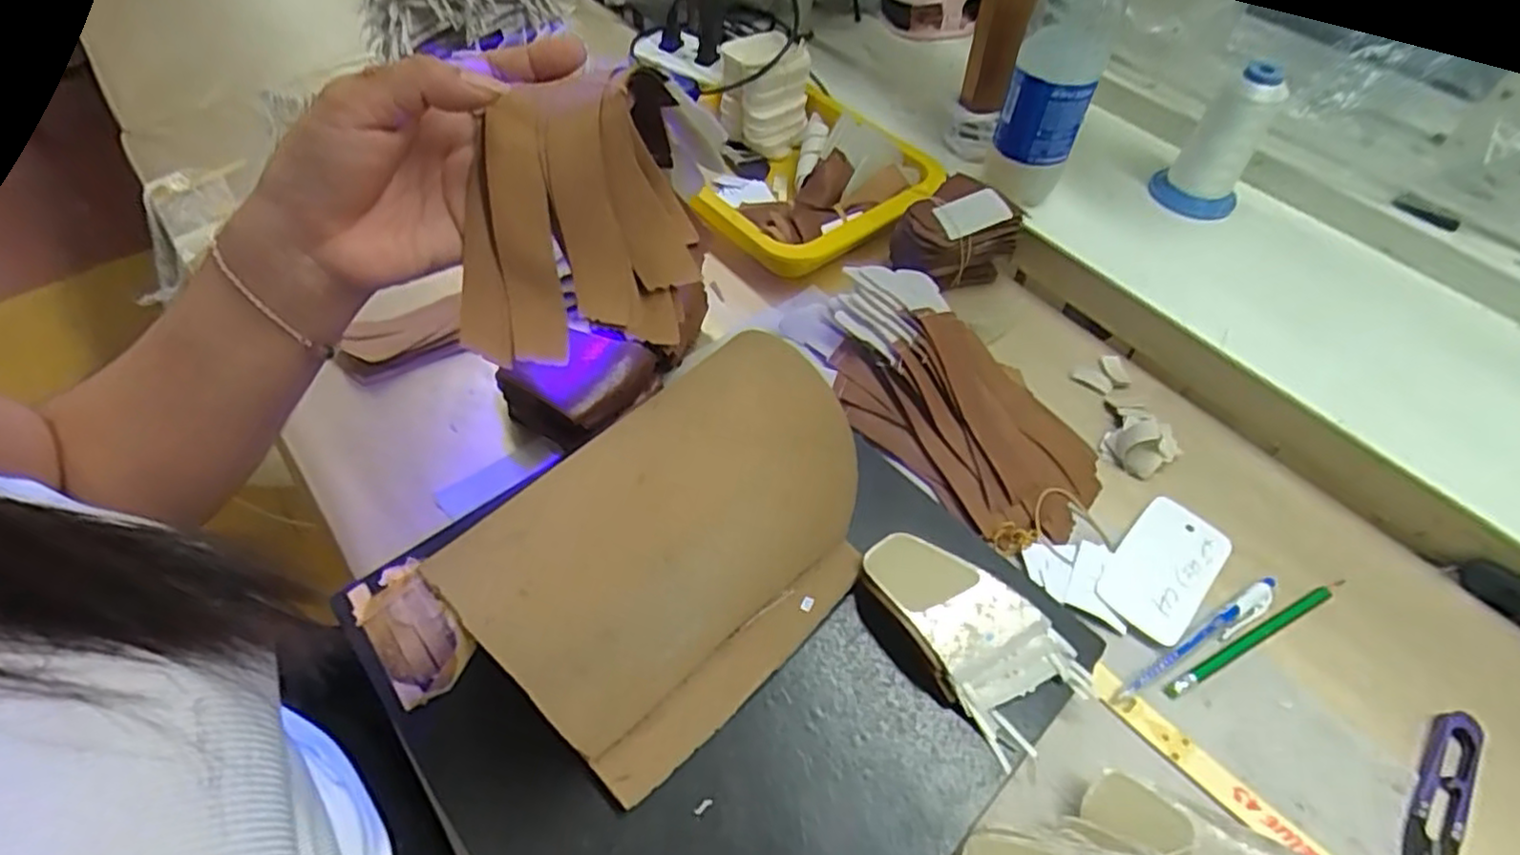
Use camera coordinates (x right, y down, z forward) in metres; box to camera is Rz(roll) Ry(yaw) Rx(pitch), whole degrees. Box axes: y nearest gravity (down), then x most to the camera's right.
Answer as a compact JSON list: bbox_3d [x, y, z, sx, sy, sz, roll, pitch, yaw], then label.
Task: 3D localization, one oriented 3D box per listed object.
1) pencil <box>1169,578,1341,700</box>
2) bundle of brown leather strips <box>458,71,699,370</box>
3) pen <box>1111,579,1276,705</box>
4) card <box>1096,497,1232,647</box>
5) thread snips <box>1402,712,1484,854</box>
[{"bbox_3d":[0.289,0.119,0.404,0.143,0.004,0.008,-22,57,-17],"label":"pencil"},{"bbox_3d":[-0.080,-0.087,0.309,0.100,0.109,0.040,2,12,8],"label":"bundle of brown leather strips"},{"bbox_3d":[0.253,0.121,0.399,0.132,0.010,0.015,-24,58,-18],"label":"pen"},{"bbox_3d":[0.249,0.085,0.429,0.054,0.006,0.099,37,61,23],"label":"card"},{"bbox_3d":[0.347,0.188,0.354,0.022,0.008,0.099,34,60,21],"label":"thread snips"}]

